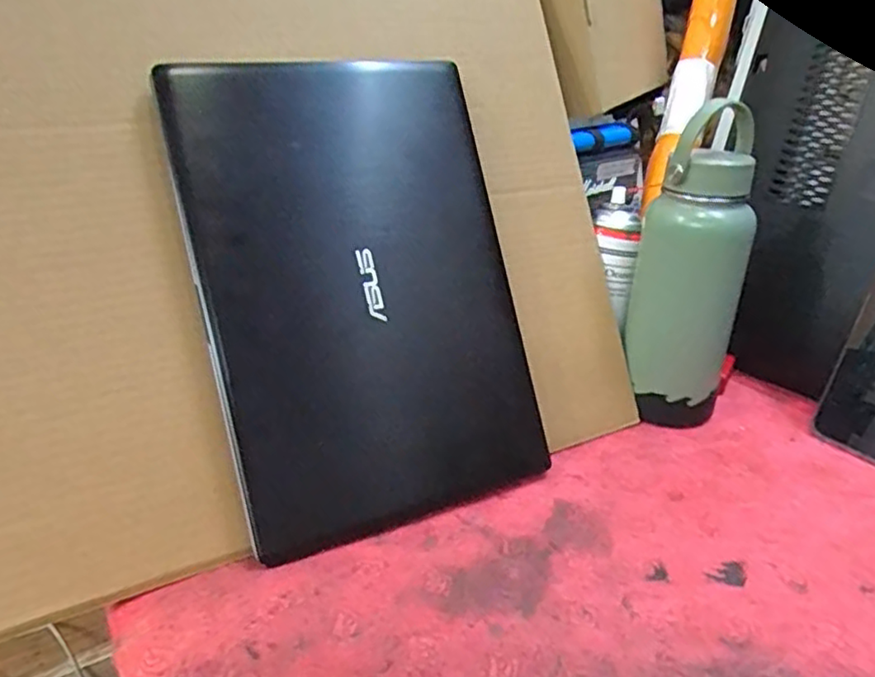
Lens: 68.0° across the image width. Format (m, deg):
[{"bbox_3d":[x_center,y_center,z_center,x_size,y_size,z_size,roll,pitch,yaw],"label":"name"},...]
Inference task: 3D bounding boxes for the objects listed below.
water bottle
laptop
[{"bbox_3d":[0.219,-0.055,0.562,0.087,0.267,0.077,11,27,21],"label":"water bottle"},{"bbox_3d":[-0.045,-0.031,0.468,0.230,0.325,0.029,-13,3,-27],"label":"laptop"}]

